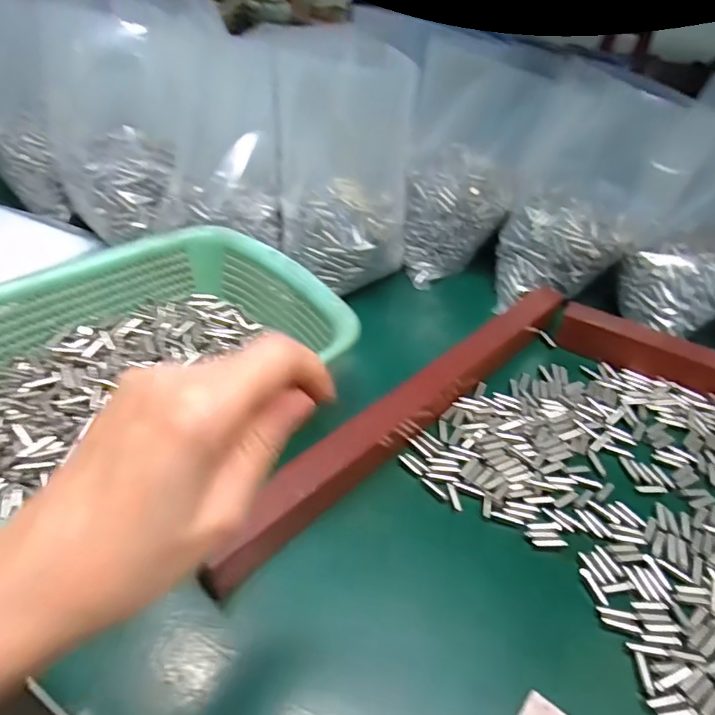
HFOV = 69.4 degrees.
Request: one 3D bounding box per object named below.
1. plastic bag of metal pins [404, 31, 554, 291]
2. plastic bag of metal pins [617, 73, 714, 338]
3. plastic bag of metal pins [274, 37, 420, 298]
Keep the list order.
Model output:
[{"bbox_3d":[0.113,-0.192,0.532,0.117,0.202,0.101,7,43,3],"label":"plastic bag of metal pins"},{"bbox_3d":[0.307,-0.110,0.452,0.105,0.209,0.066,31,49,25],"label":"plastic bag of metal pins"},{"bbox_3d":[-0.013,-0.179,0.501,0.126,0.190,0.128,5,43,1],"label":"plastic bag of metal pins"}]

